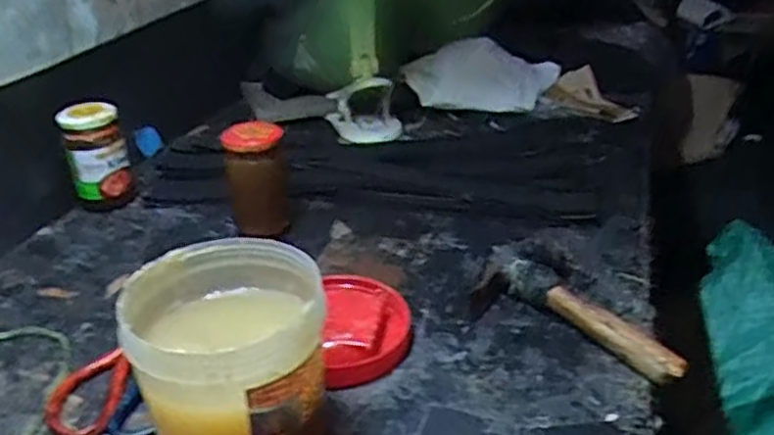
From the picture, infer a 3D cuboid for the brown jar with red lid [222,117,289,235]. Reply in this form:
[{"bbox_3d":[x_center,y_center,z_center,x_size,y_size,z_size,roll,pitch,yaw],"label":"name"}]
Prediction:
[{"bbox_3d":[-0.131,-0.038,0.706,0.059,0.107,0.055,-9,30,-12],"label":"brown jar with red lid"}]

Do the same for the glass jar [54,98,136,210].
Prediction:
[{"bbox_3d":[-0.320,-0.066,0.769,0.061,0.118,0.061,-14,31,-20],"label":"glass jar"}]

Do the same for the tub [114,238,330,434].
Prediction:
[{"bbox_3d":[-0.097,0.100,0.449,0.114,0.131,0.118,-2,29,1],"label":"tub"}]

